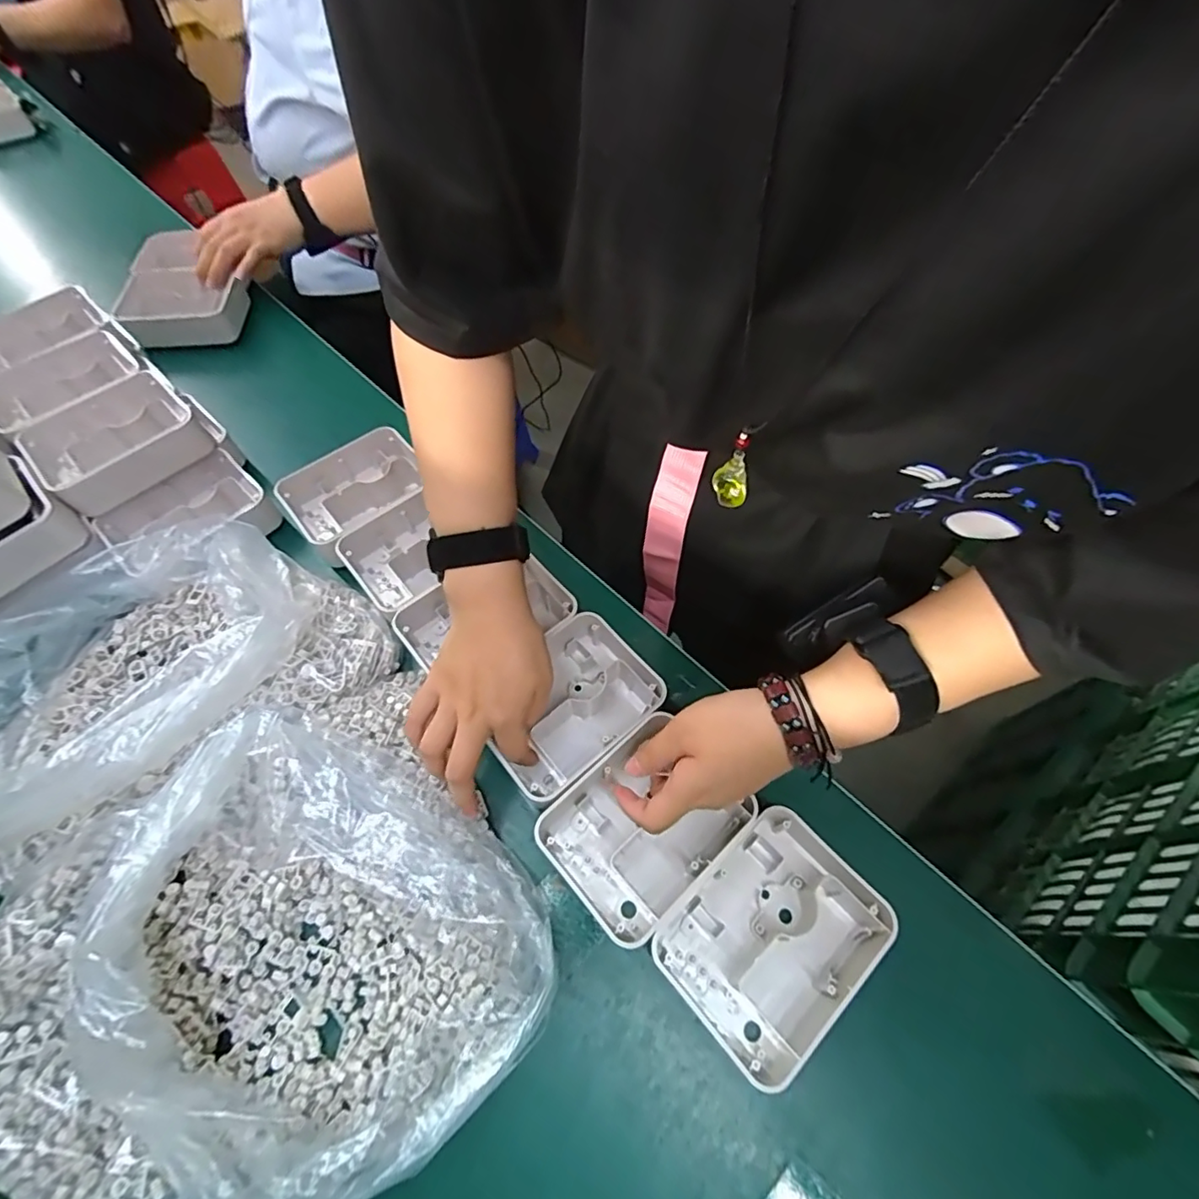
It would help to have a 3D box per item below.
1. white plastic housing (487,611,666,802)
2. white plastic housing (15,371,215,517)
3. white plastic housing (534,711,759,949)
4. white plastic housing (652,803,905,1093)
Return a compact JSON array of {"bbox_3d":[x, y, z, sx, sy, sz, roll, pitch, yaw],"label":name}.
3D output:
[{"bbox_3d":[-0.023,0.083,0.435,0.129,0.050,0.097,-40,67,-18],"label":"white plastic housing"},{"bbox_3d":[-0.434,-0.143,0.506,0.091,0.040,0.127,36,68,20],"label":"white plastic housing"},{"bbox_3d":[0.029,0.155,0.384,0.120,0.036,0.098,-40,67,-18],"label":"white plastic housing"},{"bbox_3d":[0.106,0.210,0.352,0.127,0.042,0.100,-41,67,-18],"label":"white plastic housing"}]

